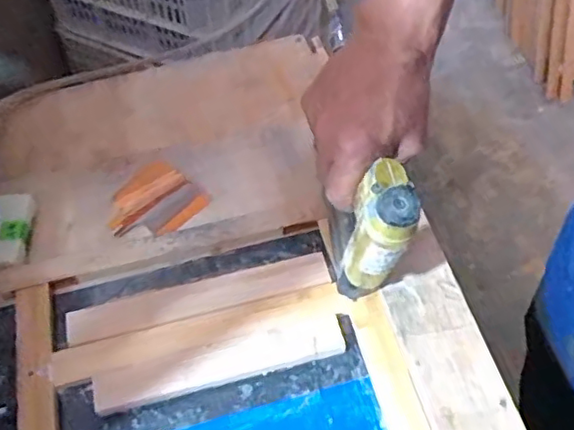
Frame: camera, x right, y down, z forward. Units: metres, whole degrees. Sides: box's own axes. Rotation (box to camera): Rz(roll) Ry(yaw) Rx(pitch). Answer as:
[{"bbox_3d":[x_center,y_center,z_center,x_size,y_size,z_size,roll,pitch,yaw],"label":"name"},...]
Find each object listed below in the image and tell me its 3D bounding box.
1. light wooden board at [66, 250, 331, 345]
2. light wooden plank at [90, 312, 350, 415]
[{"bbox_3d":[-0.074,0.068,0.520,0.220,0.009,0.034,-13,57,-6],"label":"light wooden board"},{"bbox_3d":[-0.053,0.117,0.490,0.199,0.008,0.034,-14,57,-7],"label":"light wooden plank"}]

